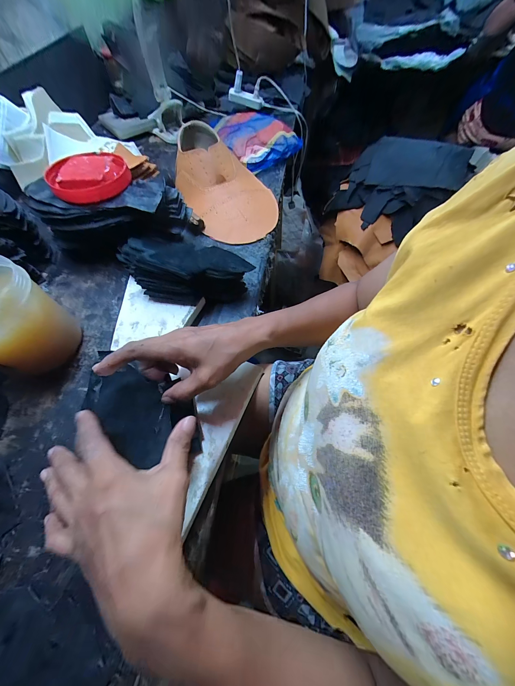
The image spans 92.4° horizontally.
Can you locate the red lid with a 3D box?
[{"bbox_3d":[-0.268,-0.269,0.397,0.115,0.029,0.094,-24,63,-10],"label":"red lid"}]

